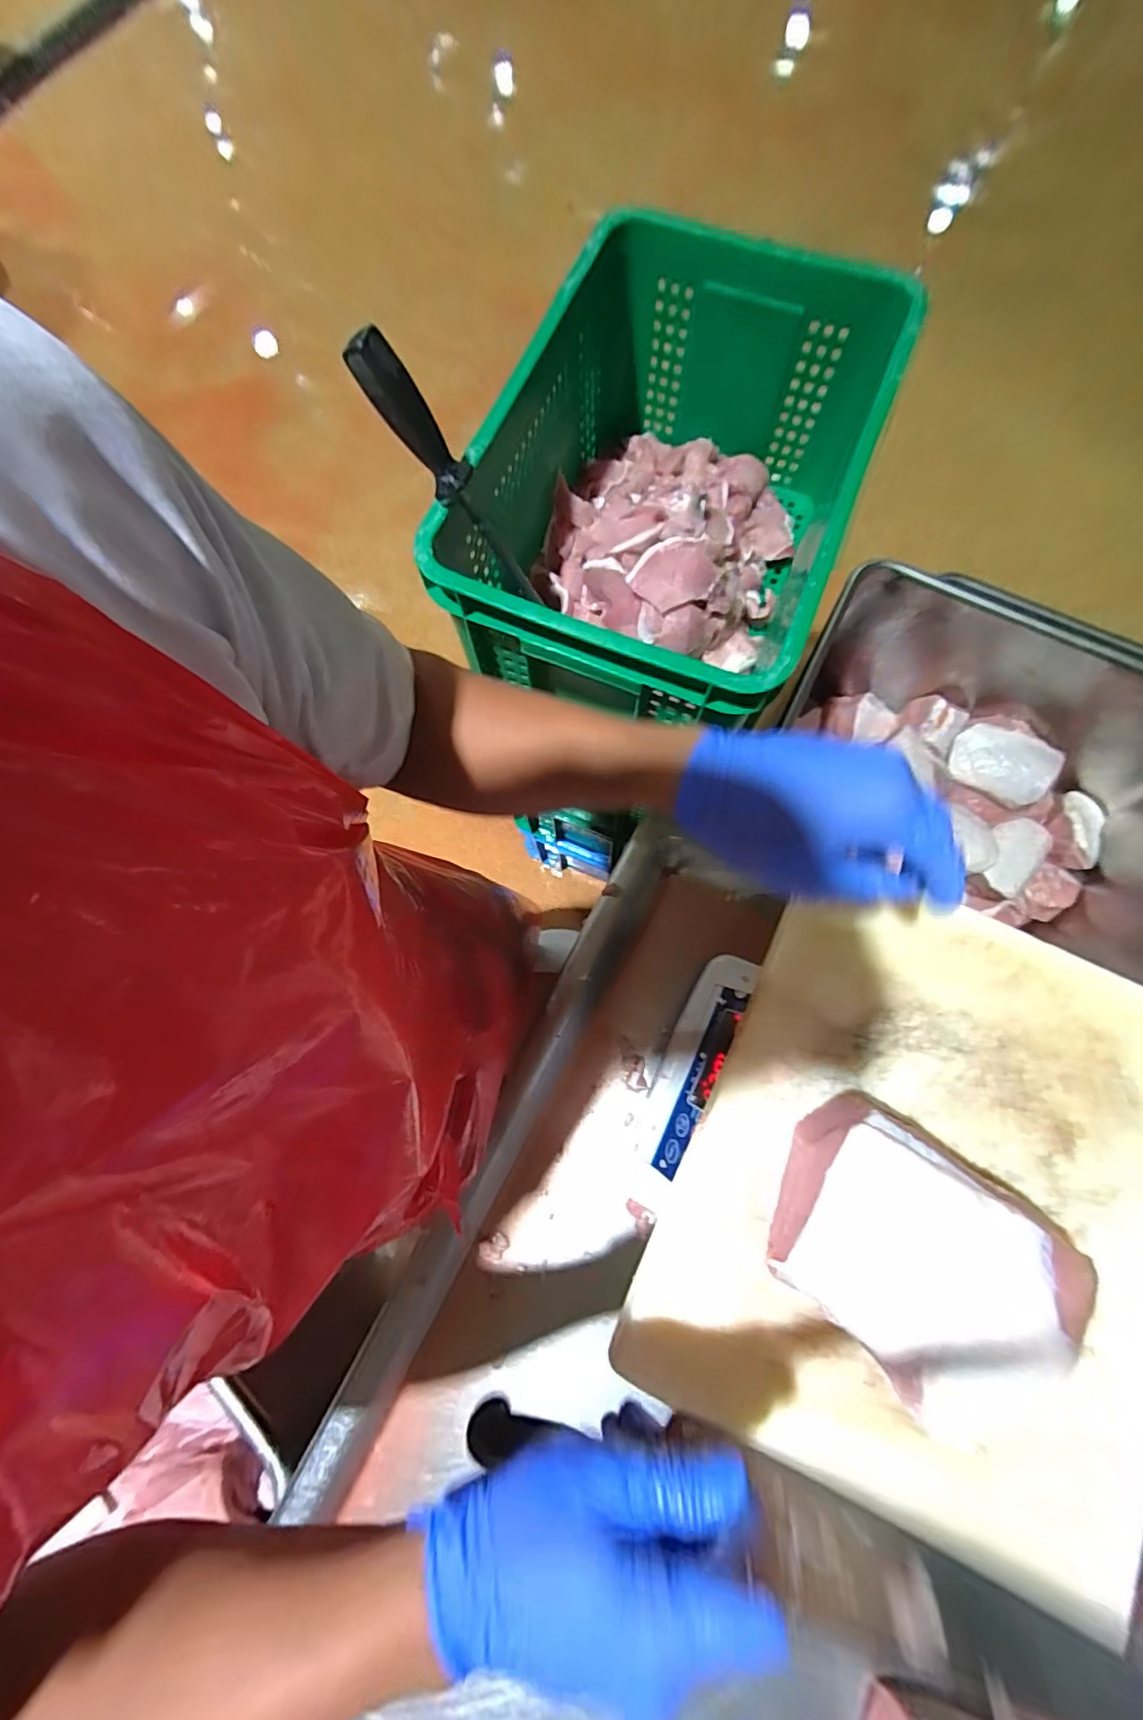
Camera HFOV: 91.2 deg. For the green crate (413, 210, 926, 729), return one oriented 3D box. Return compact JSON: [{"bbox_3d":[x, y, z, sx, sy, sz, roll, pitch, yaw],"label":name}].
[{"bbox_3d":[0.107,-0.397,0.645,0.359,0.249,0.527,22,77,7],"label":"green crate"}]

